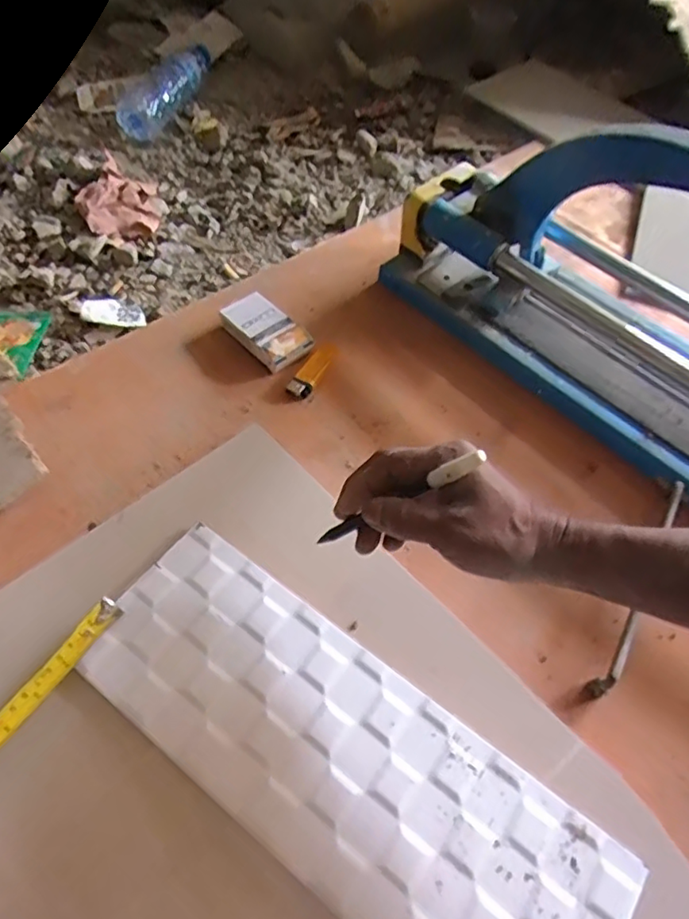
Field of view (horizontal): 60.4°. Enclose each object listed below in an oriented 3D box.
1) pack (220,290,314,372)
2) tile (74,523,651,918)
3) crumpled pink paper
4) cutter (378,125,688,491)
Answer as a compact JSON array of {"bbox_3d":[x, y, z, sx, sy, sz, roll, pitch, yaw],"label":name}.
[{"bbox_3d":[-0.084,-0.137,0.635,0.056,0.029,0.106,-35,63,-23],"label":"pack"},{"bbox_3d":[-0.004,0.206,0.412,0.394,0.018,0.140,32,60,19],"label":"tile"},{"bbox_3d":[-0.312,-0.358,0.812,0.103,0.034,0.157,-9,56,-9],"label":"crumpled pink paper"},{"bbox_3d":[0.365,-0.090,0.495,0.149,0.280,0.777,-35,64,-24],"label":"cutter"}]

